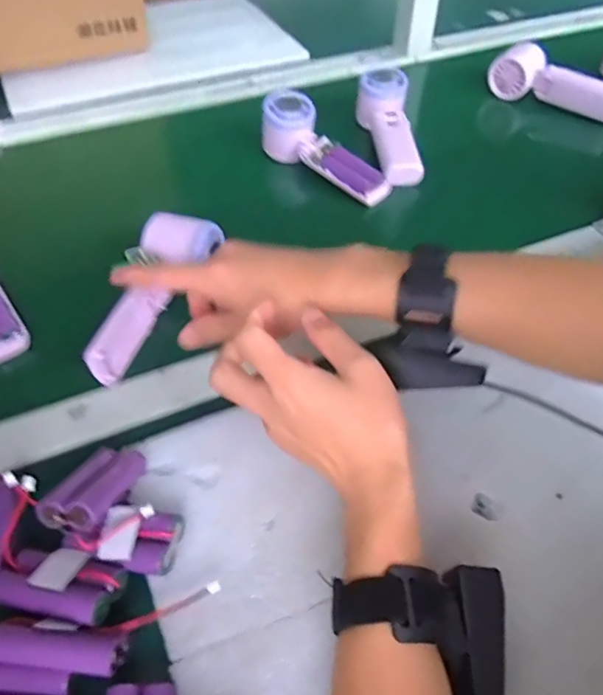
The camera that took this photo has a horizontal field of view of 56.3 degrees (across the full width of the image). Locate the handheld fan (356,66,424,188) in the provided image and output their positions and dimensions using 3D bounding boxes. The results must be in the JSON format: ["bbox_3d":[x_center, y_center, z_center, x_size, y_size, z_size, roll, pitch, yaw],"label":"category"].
[{"bbox_3d":[0.102,-0.246,0.643,0.050,0.046,0.158,-7,65,-7],"label":"handheld fan"}]

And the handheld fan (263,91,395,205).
[{"bbox_3d":[0.025,-0.212,0.617,0.167,0.052,0.047,41,59,10],"label":"handheld fan"}]

